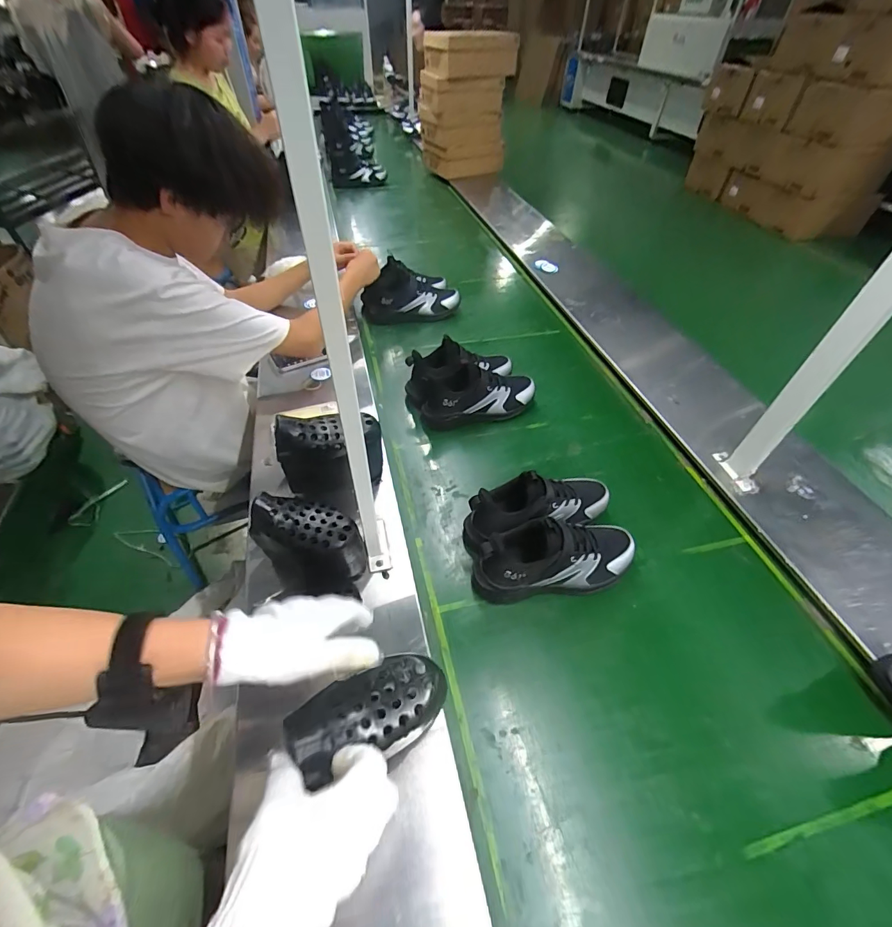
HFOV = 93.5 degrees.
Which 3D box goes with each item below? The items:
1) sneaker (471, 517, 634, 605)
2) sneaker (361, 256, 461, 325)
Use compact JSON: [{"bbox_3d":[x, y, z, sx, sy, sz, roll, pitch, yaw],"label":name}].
[{"bbox_3d":[0.165,0.139,0.604,0.249,0.122,0.113,-11,50,-10],"label":"sneaker"},{"bbox_3d":[-0.102,-0.476,1.171,0.268,0.112,0.137,-3,49,-6],"label":"sneaker"}]

